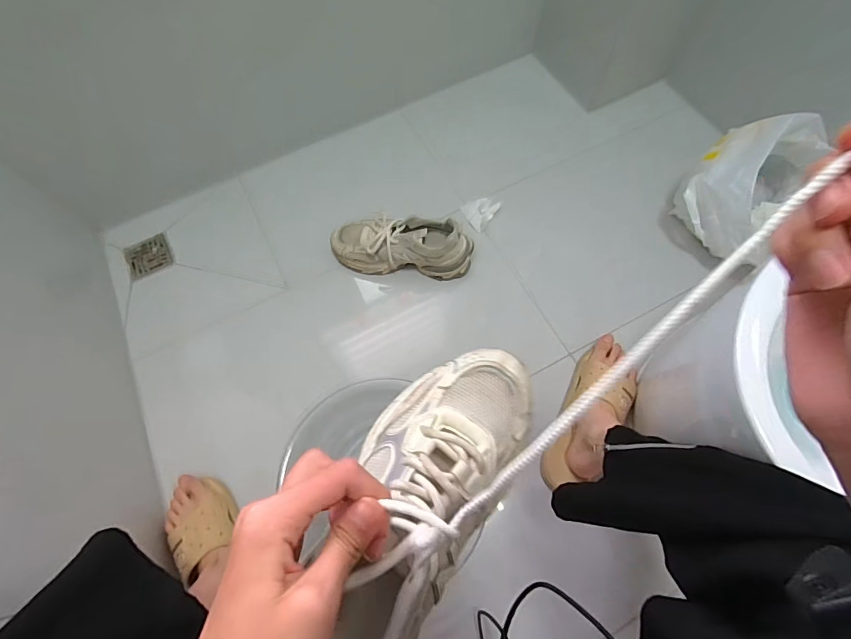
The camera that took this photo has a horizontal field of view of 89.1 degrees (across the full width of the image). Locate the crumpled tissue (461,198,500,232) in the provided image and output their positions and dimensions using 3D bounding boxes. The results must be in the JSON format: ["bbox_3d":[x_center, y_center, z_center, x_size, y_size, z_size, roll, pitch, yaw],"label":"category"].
[{"bbox_3d":[0.117,-0.242,0.962,0.068,0.032,0.064,38,72,15],"label":"crumpled tissue"}]

